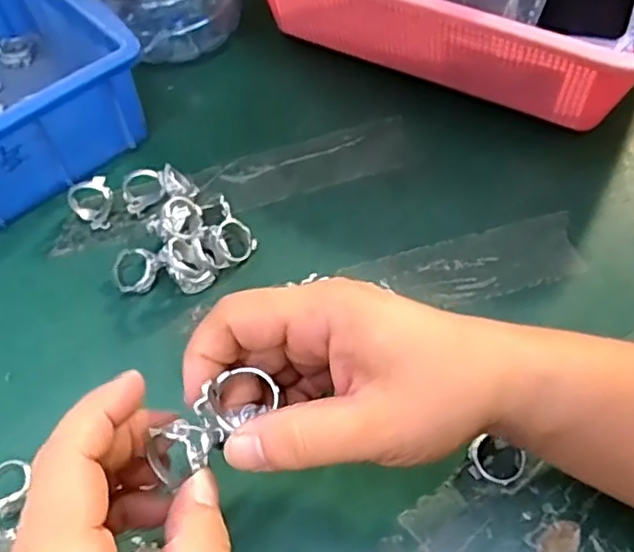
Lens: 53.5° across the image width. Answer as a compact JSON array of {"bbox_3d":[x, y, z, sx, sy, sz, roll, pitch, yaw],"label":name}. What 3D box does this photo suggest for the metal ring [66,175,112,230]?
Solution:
[{"bbox_3d":[-0.135,-0.043,0.380,0.026,0.023,0.020,-22,58,-12],"label":"metal ring"}]

